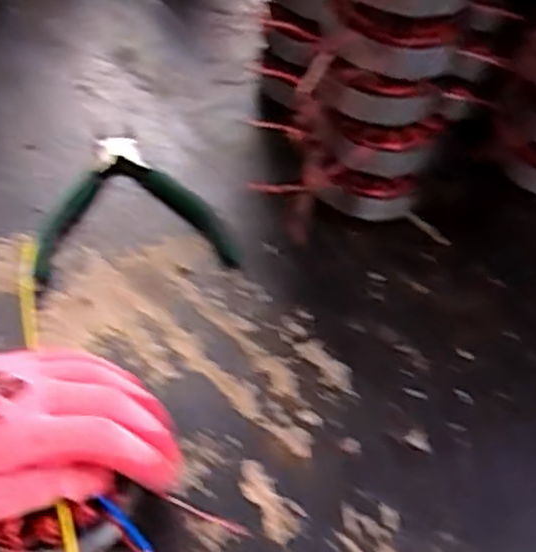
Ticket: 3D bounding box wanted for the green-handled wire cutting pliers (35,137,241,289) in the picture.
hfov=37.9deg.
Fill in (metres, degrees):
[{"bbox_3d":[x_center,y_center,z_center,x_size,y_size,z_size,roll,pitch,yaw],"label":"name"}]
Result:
[{"bbox_3d":[-0.098,-0.053,0.552,0.131,0.013,0.131,-9,53,-12],"label":"green-handled wire cutting pliers"}]

